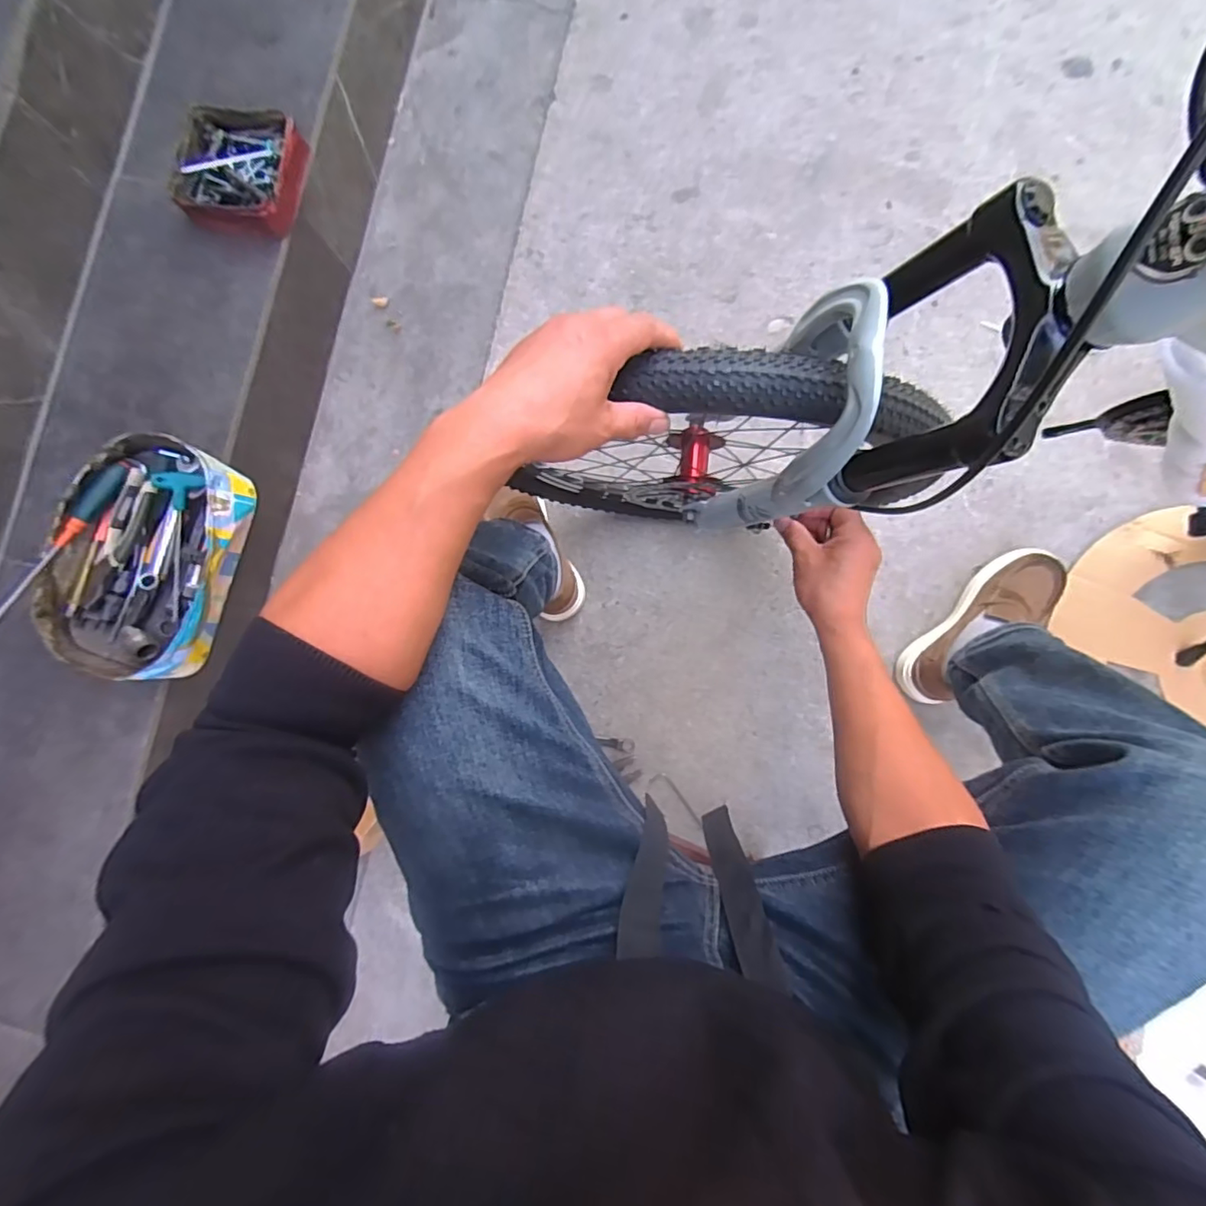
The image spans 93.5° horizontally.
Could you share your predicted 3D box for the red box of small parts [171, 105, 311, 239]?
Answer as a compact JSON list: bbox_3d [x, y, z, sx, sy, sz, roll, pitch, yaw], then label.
[{"bbox_3d":[-0.533,-0.627,0.827,0.173,0.050,0.155,11,86,6],"label":"red box of small parts"}]

